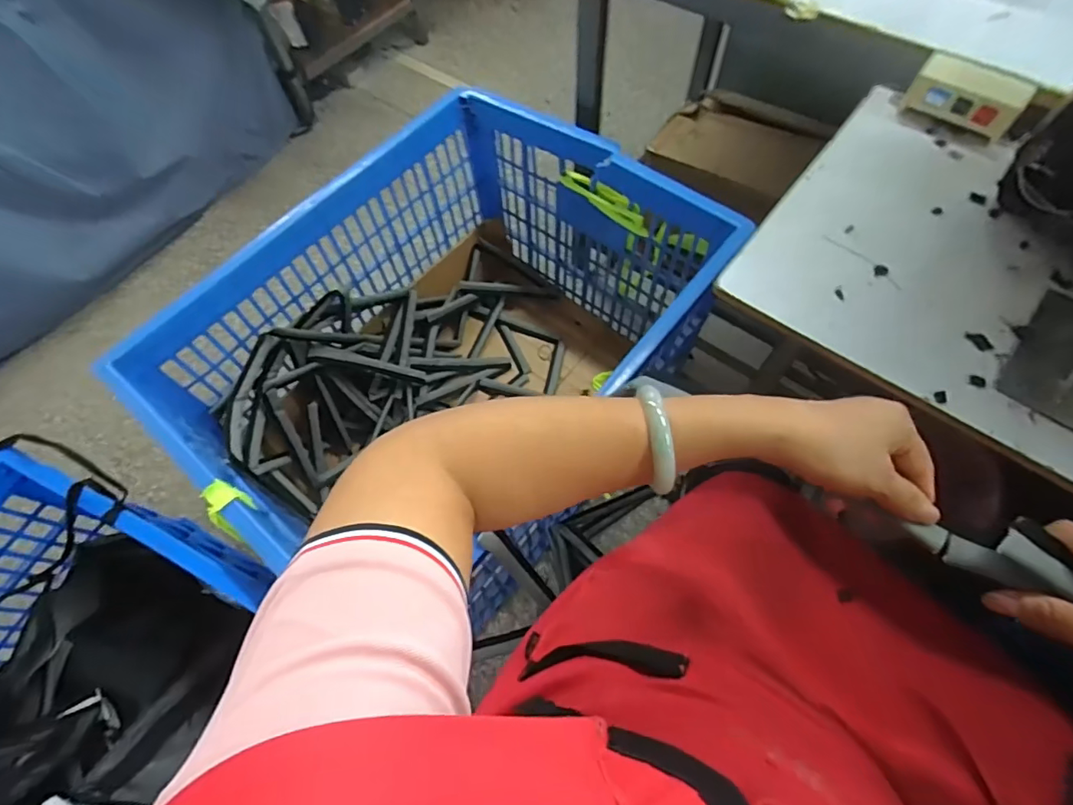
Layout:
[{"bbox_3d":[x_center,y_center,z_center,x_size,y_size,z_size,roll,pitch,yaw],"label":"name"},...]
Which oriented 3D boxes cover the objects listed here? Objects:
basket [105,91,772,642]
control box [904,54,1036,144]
[{"bbox_3d":[-0.131,-0.063,0.994,0.627,0.472,0.819,37,71,19],"label":"basket"},{"bbox_3d":[0.474,-0.341,0.574,0.107,0.053,0.044,41,72,20],"label":"control box"}]

